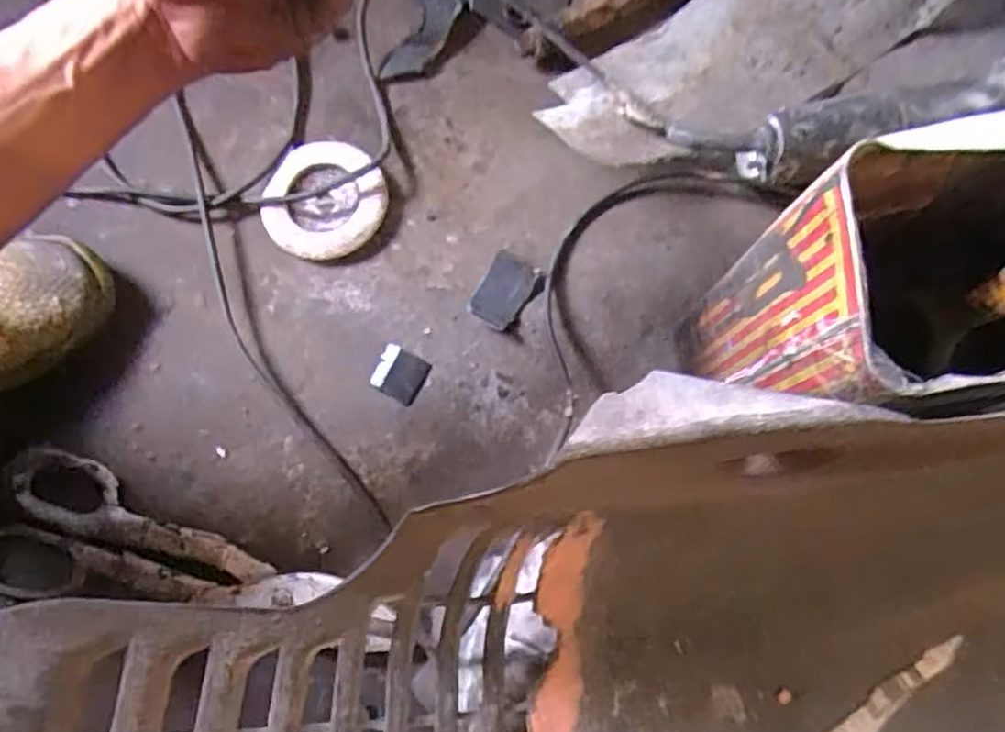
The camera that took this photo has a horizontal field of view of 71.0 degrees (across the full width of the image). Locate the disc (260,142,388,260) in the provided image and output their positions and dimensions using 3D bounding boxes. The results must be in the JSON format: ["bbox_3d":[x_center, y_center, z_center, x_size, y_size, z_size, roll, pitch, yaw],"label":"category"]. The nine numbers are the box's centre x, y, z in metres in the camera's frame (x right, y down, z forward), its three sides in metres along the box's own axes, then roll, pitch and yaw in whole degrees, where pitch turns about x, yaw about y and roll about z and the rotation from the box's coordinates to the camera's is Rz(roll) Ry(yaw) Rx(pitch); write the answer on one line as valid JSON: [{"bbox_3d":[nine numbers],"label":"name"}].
[{"bbox_3d":[-0.133,-0.124,0.530,0.090,0.021,0.086,0,75,1],"label":"disc"}]

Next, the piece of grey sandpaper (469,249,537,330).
[{"bbox_3d":[0.001,-0.056,0.516,0.033,0.010,0.053,30,77,8],"label":"piece of grey sandpaper"}]

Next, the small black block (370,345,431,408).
[{"bbox_3d":[-0.074,0.007,0.504,0.036,0.007,0.034,29,77,8],"label":"small black block"}]

